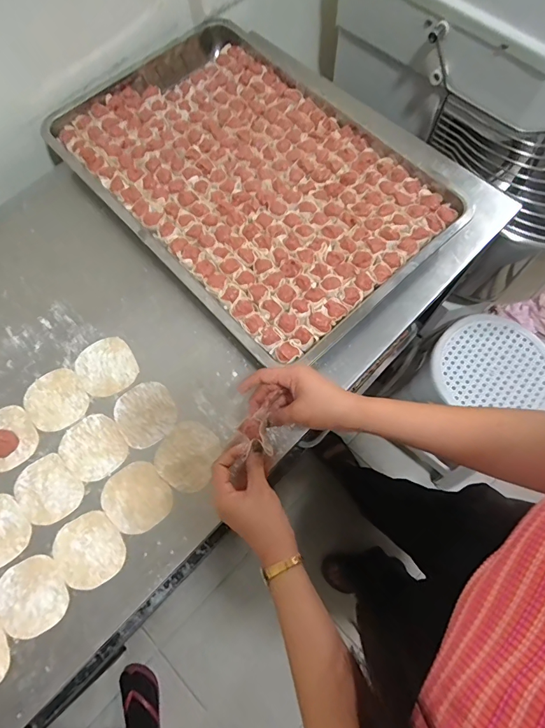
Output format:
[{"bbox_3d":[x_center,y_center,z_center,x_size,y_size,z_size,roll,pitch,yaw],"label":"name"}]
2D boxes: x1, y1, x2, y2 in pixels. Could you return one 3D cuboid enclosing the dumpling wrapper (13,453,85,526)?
[{"bbox_3d":[-0.282,0.159,0.506,0.081,0.004,0.072,44,79,11],"label":"dumpling wrapper"}]

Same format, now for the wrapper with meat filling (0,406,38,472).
[{"bbox_3d":[-0.351,0.095,0.519,0.075,0.019,0.081,0,70,0],"label":"wrapper with meat filling"}]

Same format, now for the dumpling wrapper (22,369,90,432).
[{"bbox_3d":[-0.293,0.049,0.544,0.076,0.004,0.082,0,70,0],"label":"dumpling wrapper"}]

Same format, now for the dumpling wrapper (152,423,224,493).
[{"bbox_3d":[-0.107,0.117,0.516,0.078,0.004,0.079,36,74,12],"label":"dumpling wrapper"}]

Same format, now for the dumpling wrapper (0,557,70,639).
[{"bbox_3d":[-0.279,0.268,0.465,0.076,0.004,0.079,0,70,0],"label":"dumpling wrapper"}]

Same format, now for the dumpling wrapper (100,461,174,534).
[{"bbox_3d":[-0.168,0.165,0.499,0.075,0.004,0.080,0,70,0],"label":"dumpling wrapper"}]

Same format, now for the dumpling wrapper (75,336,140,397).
[{"bbox_3d":[-0.230,0.004,0.557,0.077,0.004,0.082,0,70,0],"label":"dumpling wrapper"}]

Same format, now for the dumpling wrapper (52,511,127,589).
[{"bbox_3d":[-0.220,0.222,0.480,0.076,0.004,0.080,0,70,0],"label":"dumpling wrapper"}]

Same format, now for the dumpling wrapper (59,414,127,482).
[{"bbox_3d":[-0.231,0.107,0.520,0.081,0.004,0.073,42,75,14],"label":"dumpling wrapper"}]

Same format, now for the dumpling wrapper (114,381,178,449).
[{"bbox_3d":[-0.168,0.065,0.534,0.075,0.004,0.081,-29,72,-10],"label":"dumpling wrapper"}]

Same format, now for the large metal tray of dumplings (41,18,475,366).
[{"bbox_3d":[-0.044,-0.302,0.637,0.402,0.057,0.599,-41,75,-13],"label":"large metal tray of dumplings"}]

